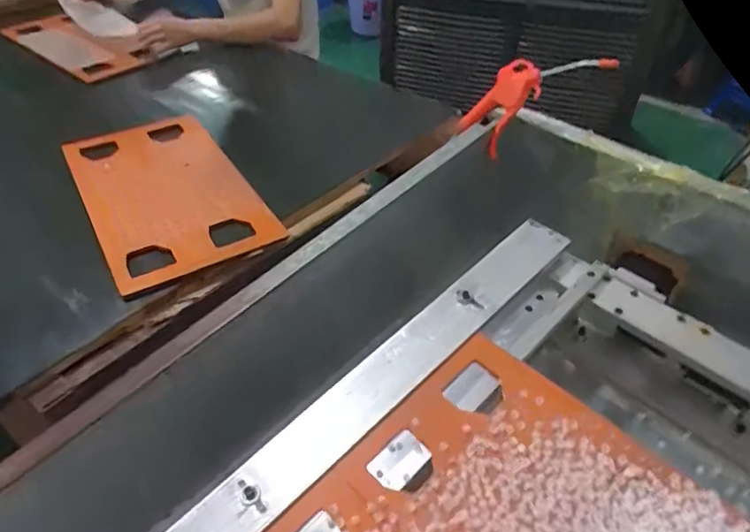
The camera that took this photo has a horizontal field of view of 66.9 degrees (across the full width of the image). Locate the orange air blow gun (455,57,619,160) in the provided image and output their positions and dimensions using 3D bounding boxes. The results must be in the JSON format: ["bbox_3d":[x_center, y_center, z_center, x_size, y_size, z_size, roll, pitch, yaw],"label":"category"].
[{"bbox_3d":[0.208,-0.238,0.789,0.088,0.224,0.033,54,36,0],"label":"orange air blow gun"}]

